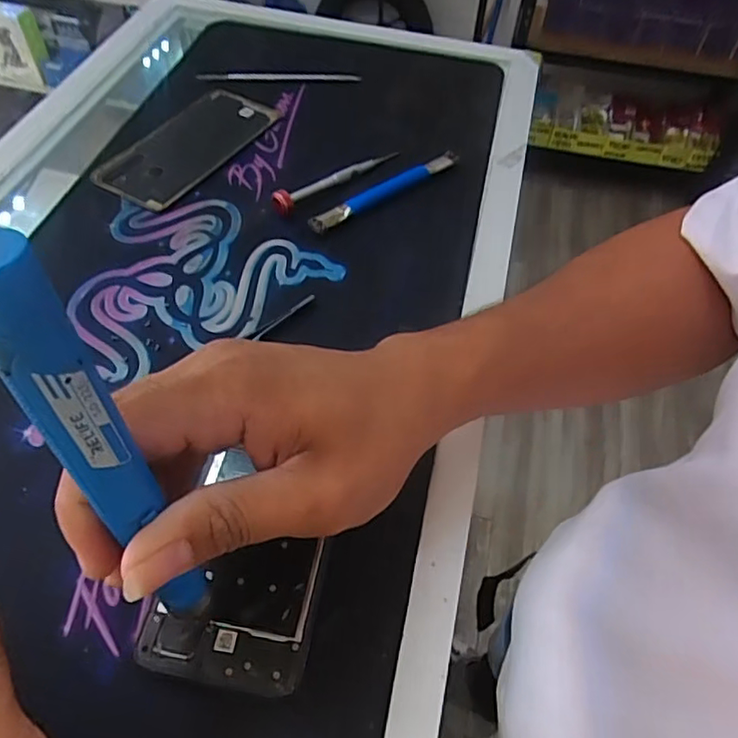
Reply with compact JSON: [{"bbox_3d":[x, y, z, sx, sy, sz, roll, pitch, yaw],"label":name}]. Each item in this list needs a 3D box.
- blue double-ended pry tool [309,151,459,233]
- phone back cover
[{"bbox_3d":[0.013,-0.134,0.435,0.135,0.009,0.018,-30,62,-22],"label":"blue double-ended pry tool"},{"bbox_3d":[-0.141,-0.180,0.467,0.073,0.008,0.151,30,59,16],"label":"phone back cover"}]

